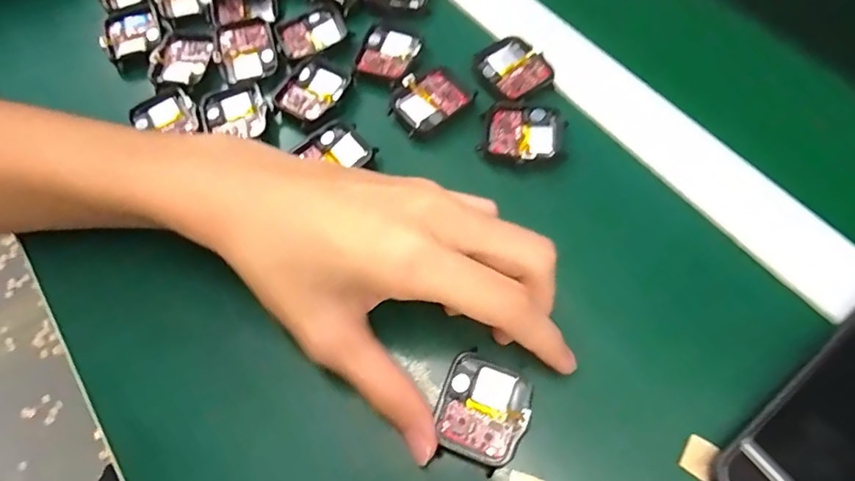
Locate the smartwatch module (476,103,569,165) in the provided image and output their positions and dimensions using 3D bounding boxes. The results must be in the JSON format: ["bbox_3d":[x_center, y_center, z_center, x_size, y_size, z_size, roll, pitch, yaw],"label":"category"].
[{"bbox_3d":[0.053,-0.060,0.283,0.045,0.004,0.037,7,64,6],"label":"smartwatch module"}]

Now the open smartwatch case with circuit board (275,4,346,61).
[{"bbox_3d":[-0.073,-0.132,0.327,0.044,0.006,0.036,-27,66,-10],"label":"open smartwatch case with circuit board"}]

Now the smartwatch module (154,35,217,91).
[{"bbox_3d":[-0.153,-0.114,0.321,0.037,0.005,0.039,5,64,5],"label":"smartwatch module"}]

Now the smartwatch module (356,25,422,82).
[{"bbox_3d":[-0.024,-0.115,0.313,0.033,0.004,0.036,22,67,13],"label":"smartwatch module"}]

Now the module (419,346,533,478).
[{"bbox_3d":[0.024,0.073,0.223,0.037,0.008,0.045,20,67,11],"label":"module"}]

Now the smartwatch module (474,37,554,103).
[{"bbox_3d":[0.051,-0.102,0.302,0.039,0.004,0.044,-29,66,-11],"label":"smartwatch module"}]

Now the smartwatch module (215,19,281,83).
[{"bbox_3d":[-0.114,-0.119,0.319,0.036,0.007,0.037,-18,64,-6],"label":"smartwatch module"}]

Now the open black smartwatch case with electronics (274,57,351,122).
[{"bbox_3d":[-0.068,-0.091,0.306,0.035,0.004,0.042,30,69,16],"label":"open black smartwatch case with electronics"}]

